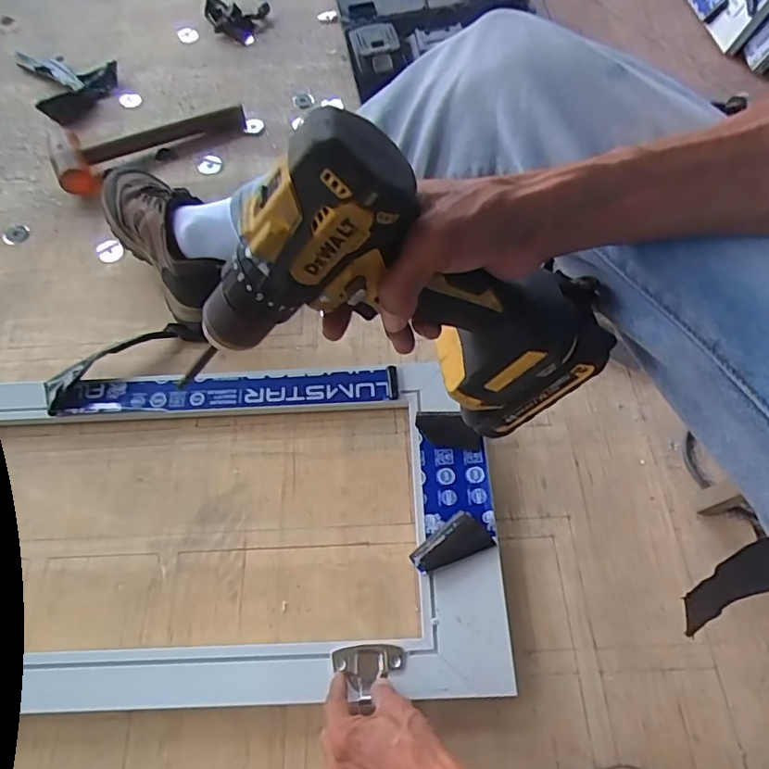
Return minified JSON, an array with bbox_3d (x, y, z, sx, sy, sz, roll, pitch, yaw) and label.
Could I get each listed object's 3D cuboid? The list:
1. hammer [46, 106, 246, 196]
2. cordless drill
[{"bbox_3d":[-0.343,-0.361,0.819,0.282,0.042,0.090,-22,62,-10],"label":"hammer"},{"bbox_3d":[0.013,-0.044,0.337,0.228,0.141,0.067,26,54,-33],"label":"cordless drill"}]

